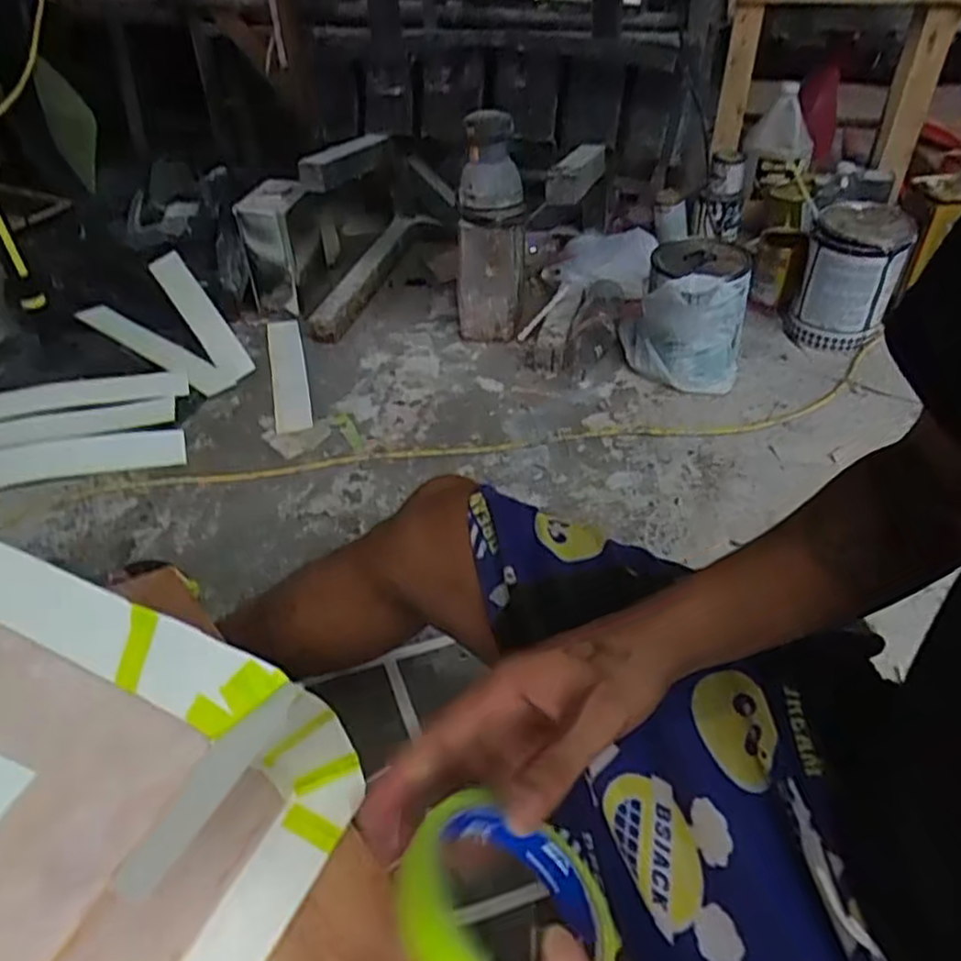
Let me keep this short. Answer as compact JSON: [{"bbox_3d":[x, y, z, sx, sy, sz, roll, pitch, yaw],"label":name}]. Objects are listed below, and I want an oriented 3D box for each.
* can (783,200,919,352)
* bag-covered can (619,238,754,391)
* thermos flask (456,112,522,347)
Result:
[{"bbox_3d":[0.673,-0.372,1.324,0.158,0.230,0.198,19,47,22],"label":"can"},{"bbox_3d":[0.350,-0.280,1.253,0.192,0.215,0.147,-1,43,2],"label":"bag-covered can"},{"bbox_3d":[0.016,-0.428,1.307,0.121,0.389,0.111,-3,43,0],"label":"thermos flask"}]

